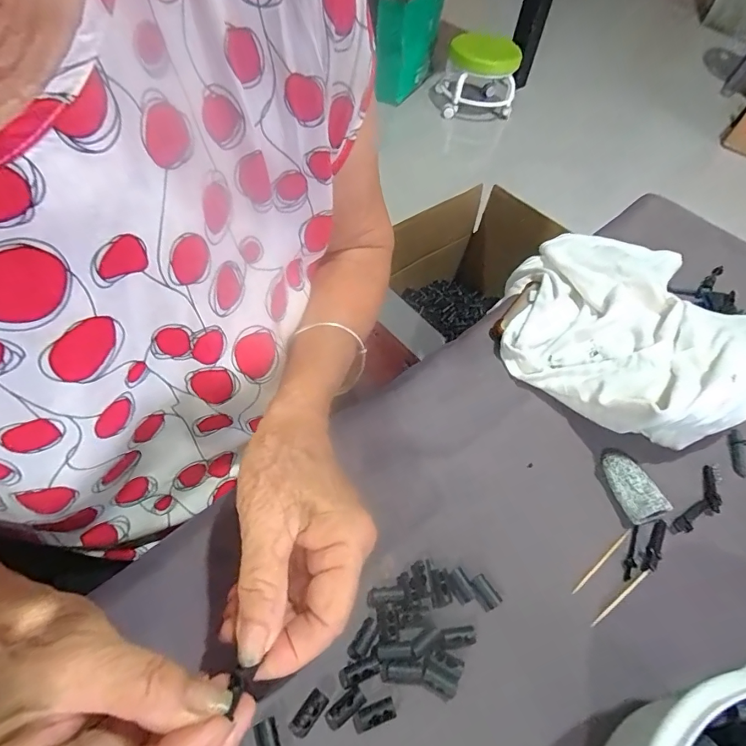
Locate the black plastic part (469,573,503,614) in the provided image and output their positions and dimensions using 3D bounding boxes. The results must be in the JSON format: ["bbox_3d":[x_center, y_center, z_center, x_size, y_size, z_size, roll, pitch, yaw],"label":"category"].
[{"bbox_3d":[0.065,0.128,0.257,0.012,0.007,0.018,-28,60,-22],"label":"black plastic part"}]

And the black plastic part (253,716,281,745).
[{"bbox_3d":[-0.051,0.179,0.213,0.011,0.005,0.018,-17,57,-15],"label":"black plastic part"}]

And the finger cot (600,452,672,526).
[{"bbox_3d":[0.172,0.075,0.295,0.022,0.016,0.047,-14,56,-13],"label":"finger cot"}]

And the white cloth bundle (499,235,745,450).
[{"bbox_3d":[0.215,-0.053,0.369,0.220,0.054,0.219,-31,61,-23],"label":"white cloth bundle"}]

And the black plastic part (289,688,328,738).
[{"bbox_3d":[-0.032,0.170,0.219,0.010,0.005,0.022,35,72,21],"label":"black plastic part"}]

